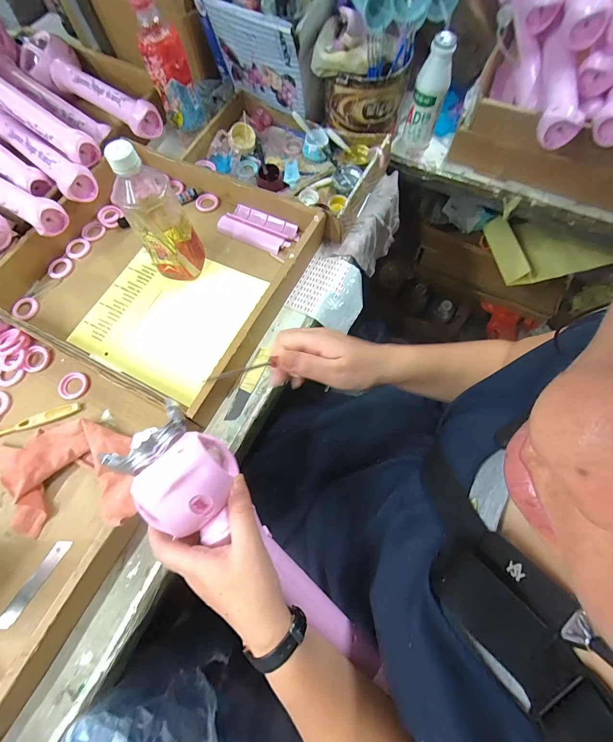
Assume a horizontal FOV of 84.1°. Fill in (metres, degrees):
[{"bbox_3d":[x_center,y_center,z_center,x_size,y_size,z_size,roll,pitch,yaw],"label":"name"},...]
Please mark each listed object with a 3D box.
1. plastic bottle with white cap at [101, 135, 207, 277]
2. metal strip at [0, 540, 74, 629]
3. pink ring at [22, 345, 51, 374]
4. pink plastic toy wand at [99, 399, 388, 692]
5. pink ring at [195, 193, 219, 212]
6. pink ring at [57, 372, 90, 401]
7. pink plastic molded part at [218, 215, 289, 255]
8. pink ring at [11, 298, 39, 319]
[{"bbox_3d":[-0.193,-0.201,0.444,0.071,0.186,0.079,-27,72,-8],"label":"plastic bottle with white cap"},{"bbox_3d":[-0.307,0.240,0.385,0.018,0.004,0.103,33,74,0],"label":"metal strip"},{"bbox_3d":[-0.378,-0.016,0.475,0.038,0.005,0.039,0,70,1],"label":"pink ring"},{"bbox_3d":[-0.037,0.164,0.309,0.074,0.054,0.309,-44,103,-13],"label":"pink plastic toy wand"},{"bbox_3d":[-0.167,-0.284,0.569,0.039,0.004,0.035,17,71,7],"label":"pink ring"},{"bbox_3d":[-0.315,0.020,0.460,0.037,0.006,0.038,0,70,1],"label":"pink ring"},{"bbox_3d":[-0.086,-0.217,0.539,0.124,0.014,0.026,25,73,10],"label":"pink plastic molded part"},{"bbox_3d":[-0.424,-0.096,0.512,0.037,0.006,0.033,-39,74,-12],"label":"pink ring"}]

